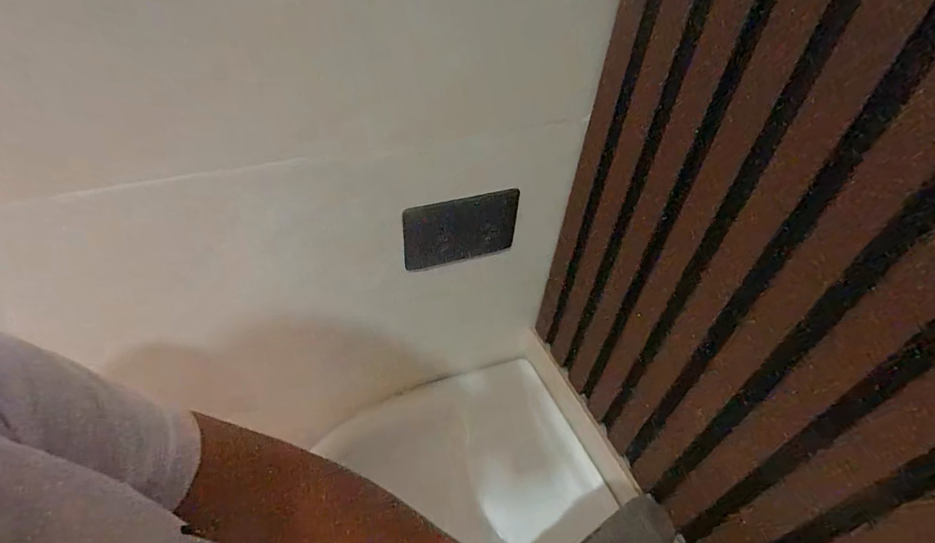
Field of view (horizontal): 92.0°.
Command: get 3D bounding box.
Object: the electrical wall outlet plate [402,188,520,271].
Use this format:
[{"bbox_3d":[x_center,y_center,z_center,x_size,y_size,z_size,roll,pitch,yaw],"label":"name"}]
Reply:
[{"bbox_3d":[-0.006,-0.039,0.433,0.112,0.073,0.009,-11,47,-16],"label":"electrical wall outlet plate"}]

